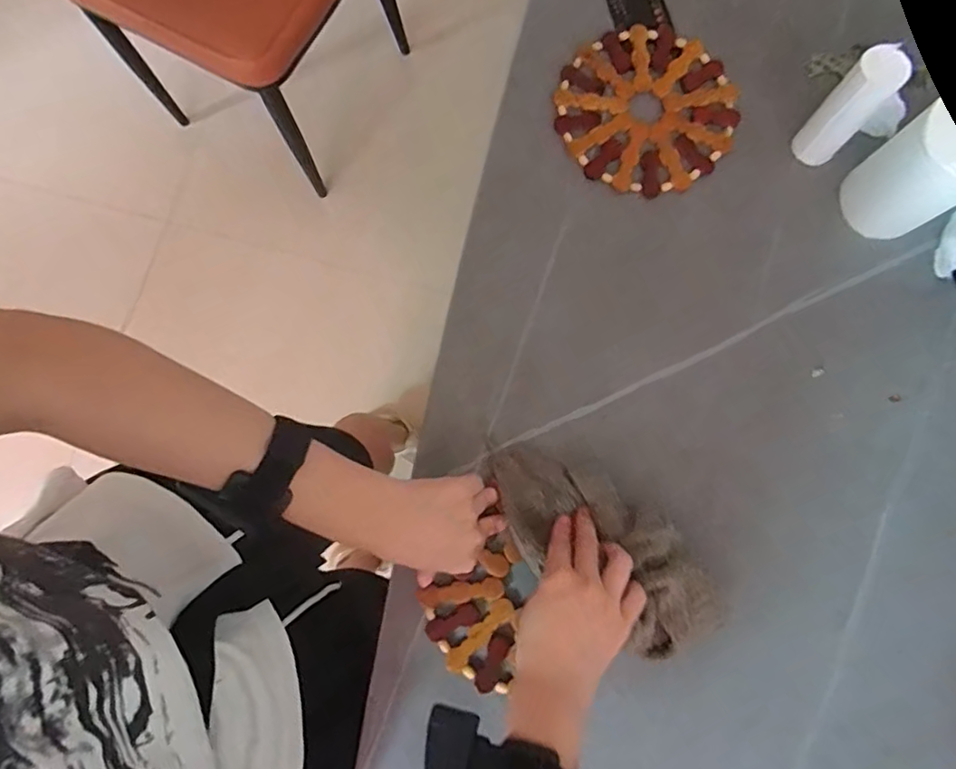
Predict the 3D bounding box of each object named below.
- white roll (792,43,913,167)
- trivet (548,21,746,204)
[{"bbox_3d":[0.291,-0.215,0.463,0.036,0.104,0.033,0,79,1],"label":"white roll"},{"bbox_3d":[0.149,-0.243,0.516,0.152,0.009,0.151,0,79,1],"label":"trivet"}]

